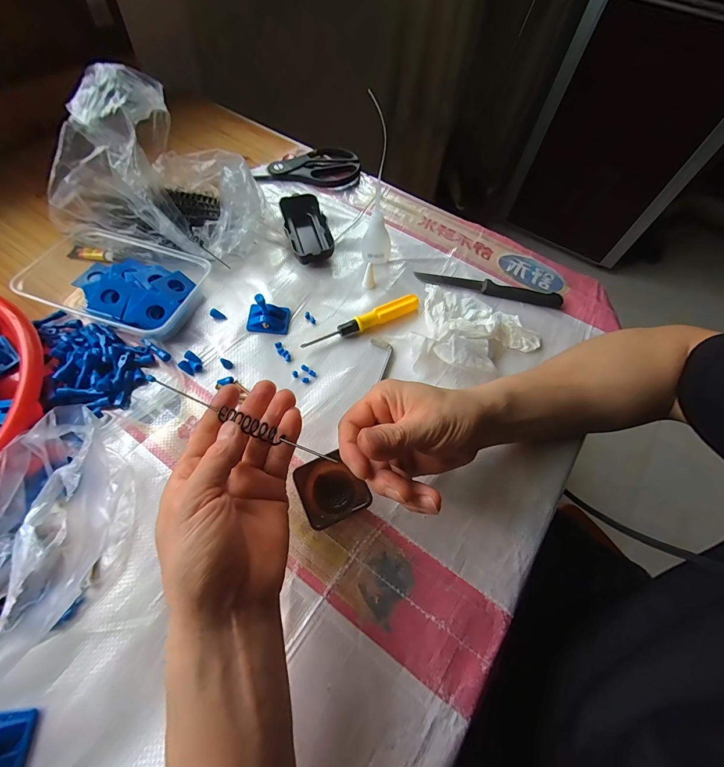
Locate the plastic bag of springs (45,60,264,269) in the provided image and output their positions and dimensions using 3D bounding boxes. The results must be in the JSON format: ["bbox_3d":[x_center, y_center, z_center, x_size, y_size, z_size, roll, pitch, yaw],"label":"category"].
[{"bbox_3d":[-0.227,-0.249,0.391,0.216,0.143,0.165,12,62,4],"label":"plastic bag of springs"}]

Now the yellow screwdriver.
[{"bbox_3d":[0.002,-0.068,0.380,0.139,0.018,0.016,-24,66,-14],"label":"yellow screwdriver"}]

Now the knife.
[{"bbox_3d":[0.155,-0.117,0.413,0.176,0.008,0.018,12,62,4],"label":"knife"}]

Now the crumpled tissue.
[{"bbox_3d":[0.116,-0.052,0.368,0.130,0.034,0.127,36,67,16],"label":"crumpled tissue"}]

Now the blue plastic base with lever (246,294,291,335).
[{"bbox_3d":[-0.105,-0.080,0.367,0.044,0.043,0.032,3,62,-1],"label":"blue plastic base with lever"}]

